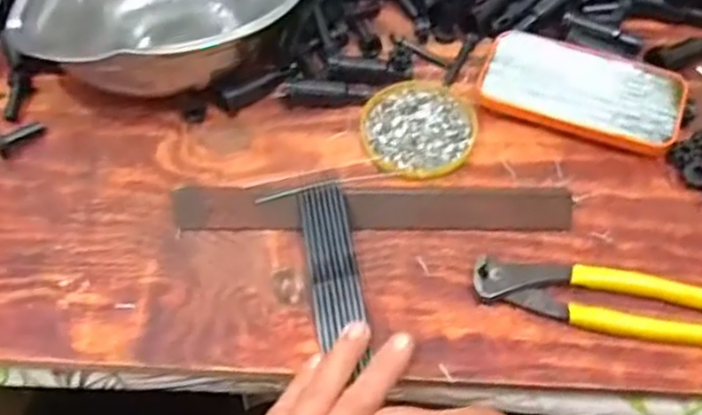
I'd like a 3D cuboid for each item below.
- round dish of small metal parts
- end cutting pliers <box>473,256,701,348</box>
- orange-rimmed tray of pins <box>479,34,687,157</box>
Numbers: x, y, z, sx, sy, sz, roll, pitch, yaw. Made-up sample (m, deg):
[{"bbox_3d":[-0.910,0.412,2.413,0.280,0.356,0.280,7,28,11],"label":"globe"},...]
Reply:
[{"bbox_3d":[0.051,-0.059,0.521,0.084,0.005,0.084,-1,56,1],"label":"round dish of small metal parts"},{"bbox_3d":[0.159,0.057,0.438,0.162,0.014,0.037,9,57,7],"label":"end cutting pliers"},{"bbox_3d":[0.169,-0.088,0.521,0.142,0.020,0.072,21,59,15],"label":"orange-rimmed tray of pins"}]

